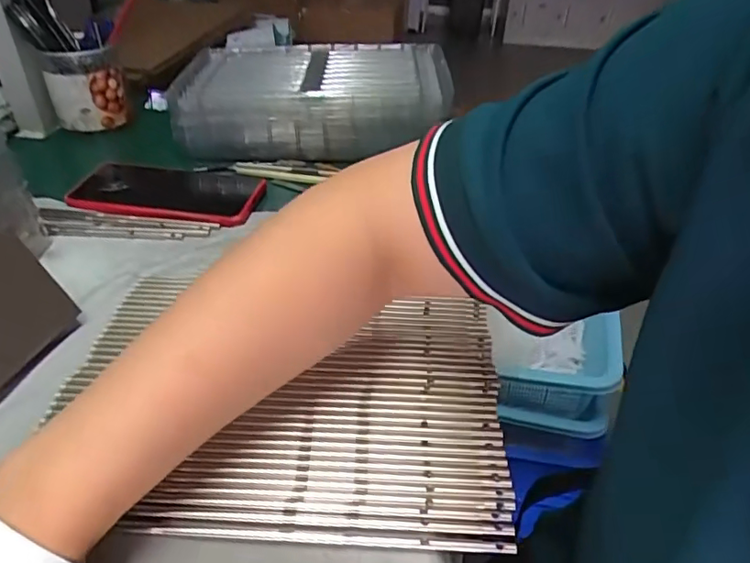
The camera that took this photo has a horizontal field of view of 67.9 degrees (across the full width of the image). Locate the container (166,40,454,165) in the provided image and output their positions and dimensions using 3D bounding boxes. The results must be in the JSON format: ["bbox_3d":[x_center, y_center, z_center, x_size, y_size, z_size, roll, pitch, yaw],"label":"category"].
[{"bbox_3d":[-0.063,-0.209,0.633,0.293,0.071,0.182,2,38,-2],"label":"container"}]

